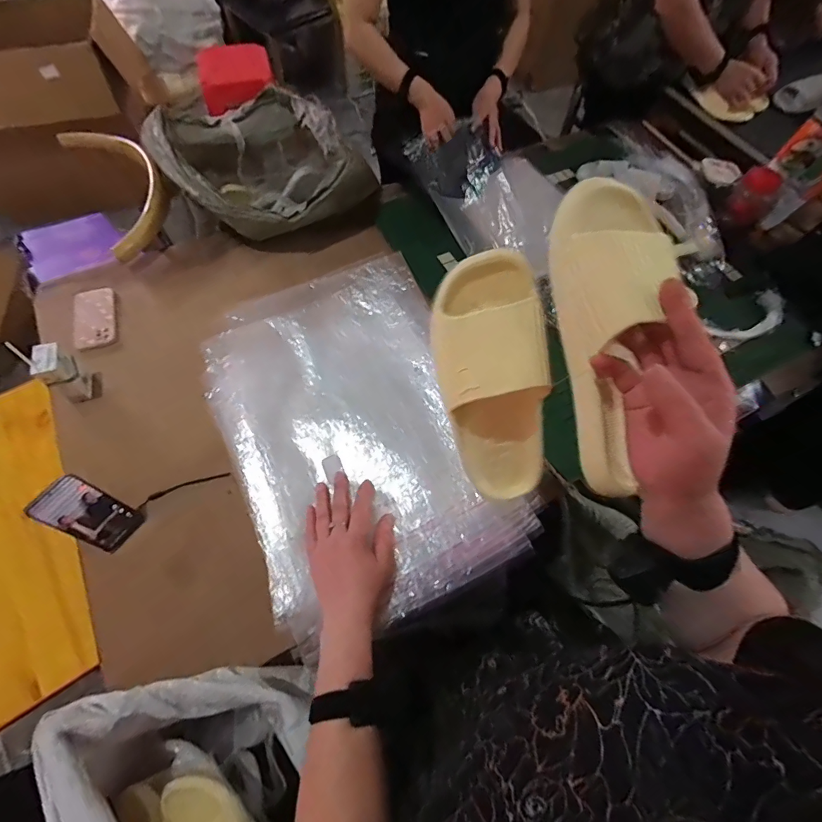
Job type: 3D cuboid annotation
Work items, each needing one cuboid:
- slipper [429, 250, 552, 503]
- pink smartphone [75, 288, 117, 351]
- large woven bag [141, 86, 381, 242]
[{"bbox_3d":[0.081,-0.017,0.406,0.099,0.242,0.076,-15,24,-9],"label":"slipper"},{"bbox_3d":[-0.689,-0.206,0.918,0.077,0.010,0.165,-18,66,-11],"label":"pink smartphone"},{"bbox_3d":[-0.405,-0.665,1.139,0.448,0.196,0.572,-37,71,-18],"label":"large woven bag"}]

